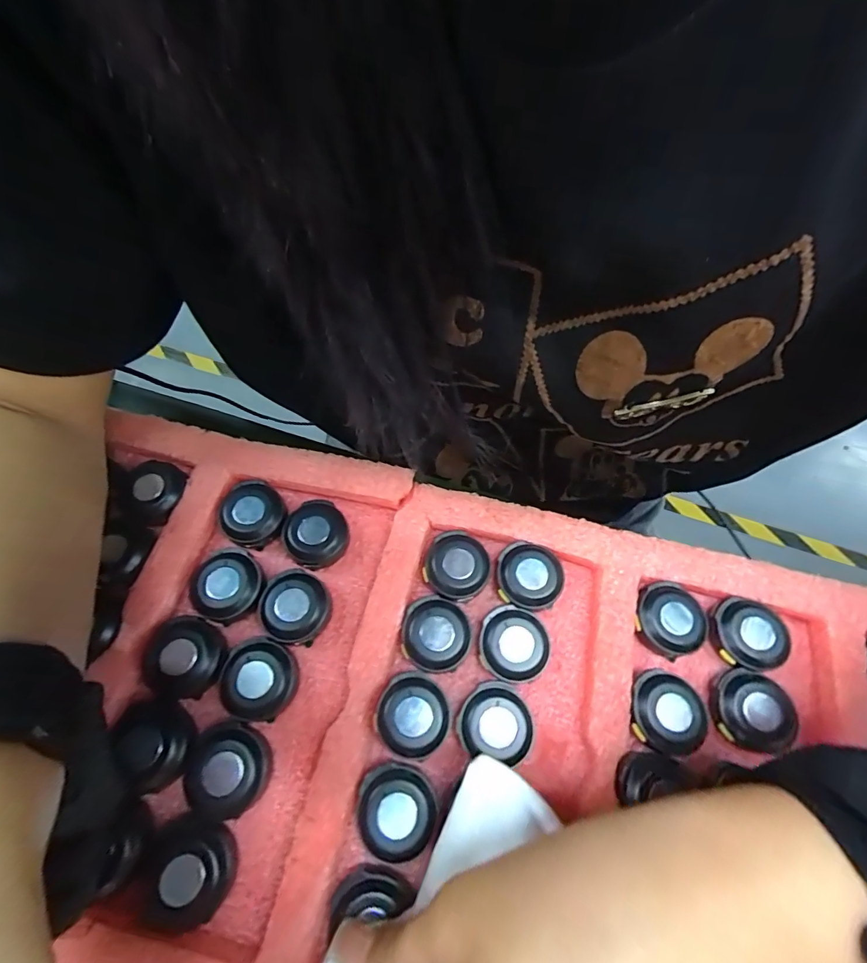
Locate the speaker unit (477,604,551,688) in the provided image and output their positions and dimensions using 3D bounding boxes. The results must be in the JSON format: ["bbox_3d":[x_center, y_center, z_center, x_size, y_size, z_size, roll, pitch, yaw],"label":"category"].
[{"bbox_3d":[0.034,0.069,0.194,0.027,0.012,0.029,11,63,3],"label":"speaker unit"}]

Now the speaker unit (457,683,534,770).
[{"bbox_3d":[0.024,0.095,0.182,0.027,0.013,0.026,1,63,-2],"label":"speaker unit"}]

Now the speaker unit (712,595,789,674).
[{"bbox_3d":[0.136,0.066,0.198,0.028,0.013,0.030,1,63,-2],"label":"speaker unit"}]

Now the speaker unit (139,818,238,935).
[{"bbox_3d":[-0.083,0.133,0.156,0.023,0.018,0.029,-33,69,-18],"label":"speaker unit"}]

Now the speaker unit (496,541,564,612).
[{"bbox_3d":[0.042,0.043,0.206,0.028,0.011,0.028,1,63,-2],"label":"speaker unit"}]

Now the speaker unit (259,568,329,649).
[{"bbox_3d":[-0.060,0.054,0.197,0.030,0.012,0.029,1,63,-2],"label":"speaker unit"}]

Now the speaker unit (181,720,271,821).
[{"bbox_3d":[-0.077,0.108,0.170,0.026,0.012,0.030,-23,66,-14],"label":"speaker unit"}]

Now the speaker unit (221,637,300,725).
[{"bbox_3d":[-0.069,0.080,0.185,0.030,0.012,0.028,1,66,-2],"label":"speaker unit"}]

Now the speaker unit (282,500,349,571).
[{"bbox_3d":[-0.054,0.024,0.211,0.028,0.012,0.029,-34,69,-18],"label":"speaker unit"}]

